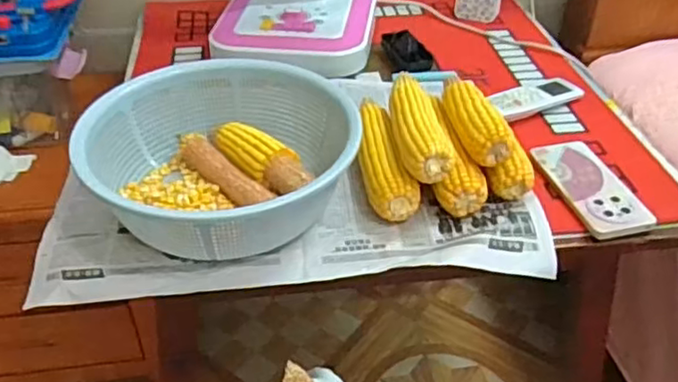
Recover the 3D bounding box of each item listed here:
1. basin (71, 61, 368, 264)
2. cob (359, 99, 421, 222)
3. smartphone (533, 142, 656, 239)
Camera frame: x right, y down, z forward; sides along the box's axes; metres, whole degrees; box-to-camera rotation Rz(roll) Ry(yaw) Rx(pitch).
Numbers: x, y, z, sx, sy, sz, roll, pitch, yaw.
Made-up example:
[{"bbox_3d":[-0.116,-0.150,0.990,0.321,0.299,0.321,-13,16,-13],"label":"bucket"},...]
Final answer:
[{"bbox_3d":[-0.135,-0.042,0.725,0.277,0.105,0.277,0,39,0],"label":"basin"},{"bbox_3d":[0.046,-0.046,0.754,0.050,0.064,0.202,-6,39,-6],"label":"cob"},{"bbox_3d":[0.292,-0.008,0.751,0.077,0.008,0.159,-8,39,-9],"label":"smartphone"}]

